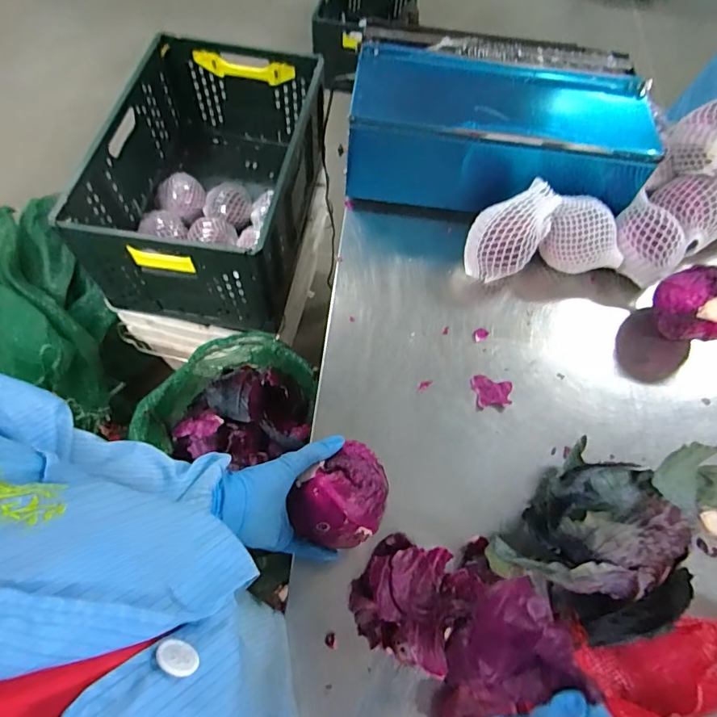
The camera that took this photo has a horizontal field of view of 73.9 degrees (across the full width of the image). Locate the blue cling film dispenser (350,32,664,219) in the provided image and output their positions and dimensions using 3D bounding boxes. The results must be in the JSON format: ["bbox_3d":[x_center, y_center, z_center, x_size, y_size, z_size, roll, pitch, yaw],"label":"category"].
[{"bbox_3d":[0.239,-0.413,0.858,0.506,0.150,0.290,3,62,-3],"label":"blue cling film dispenser"}]

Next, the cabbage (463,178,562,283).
[{"bbox_3d":[0.245,-0.205,0.788,0.107,0.140,0.131,30,64,11],"label":"cabbage"}]

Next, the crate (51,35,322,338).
[{"bbox_3d":[-0.341,-0.412,1.139,0.432,0.314,0.630,9,62,1],"label":"crate"}]

